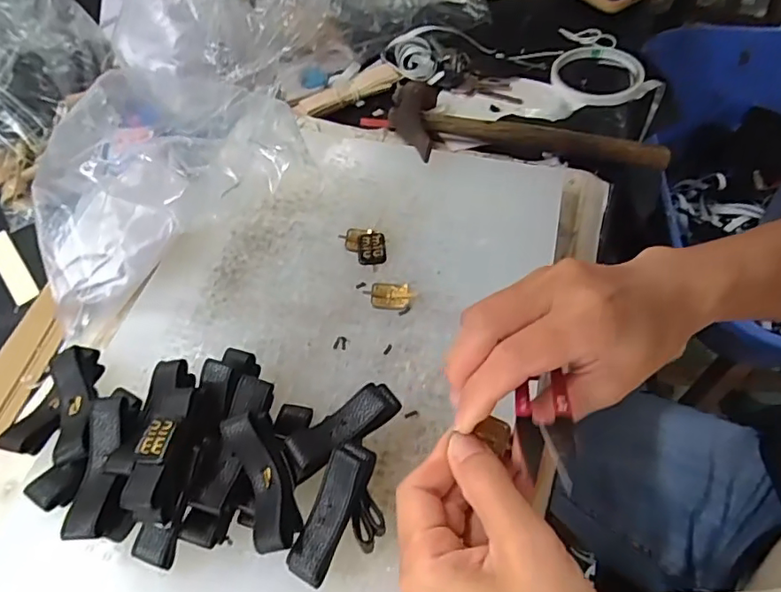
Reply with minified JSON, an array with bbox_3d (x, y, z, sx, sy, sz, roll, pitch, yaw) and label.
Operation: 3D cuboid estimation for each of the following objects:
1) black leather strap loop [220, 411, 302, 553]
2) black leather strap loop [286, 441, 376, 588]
[{"bbox_3d":[-0.060,0.086,0.261,0.023,0.012,0.062,-17,82,-13],"label":"black leather strap loop"},{"bbox_3d":[-0.028,0.101,0.261,0.020,0.007,0.063,22,80,14],"label":"black leather strap loop"}]

